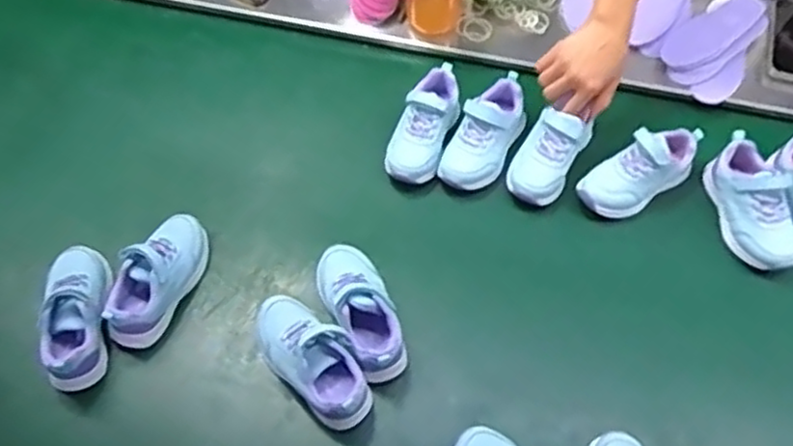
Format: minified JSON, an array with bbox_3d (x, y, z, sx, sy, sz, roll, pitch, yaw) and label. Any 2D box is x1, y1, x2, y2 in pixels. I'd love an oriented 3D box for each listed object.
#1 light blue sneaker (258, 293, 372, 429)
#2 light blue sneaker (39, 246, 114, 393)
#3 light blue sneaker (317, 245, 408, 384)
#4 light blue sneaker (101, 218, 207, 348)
[{"bbox_3d":[-0.095,0.148,0.792,0.172,0.063,0.080,40,67,21],"label":"light blue sneaker"},{"bbox_3d":[-0.372,0.102,0.829,0.076,0.058,0.170,-9,60,-6],"label":"light blue sneaker"},{"bbox_3d":[-0.044,0.097,0.818,0.069,0.069,0.167,-21,62,-13],"label":"light blue sneaker"},{"bbox_3d":[-0.285,0.063,0.850,0.072,0.059,0.169,20,61,11],"label":"light blue sneaker"}]

